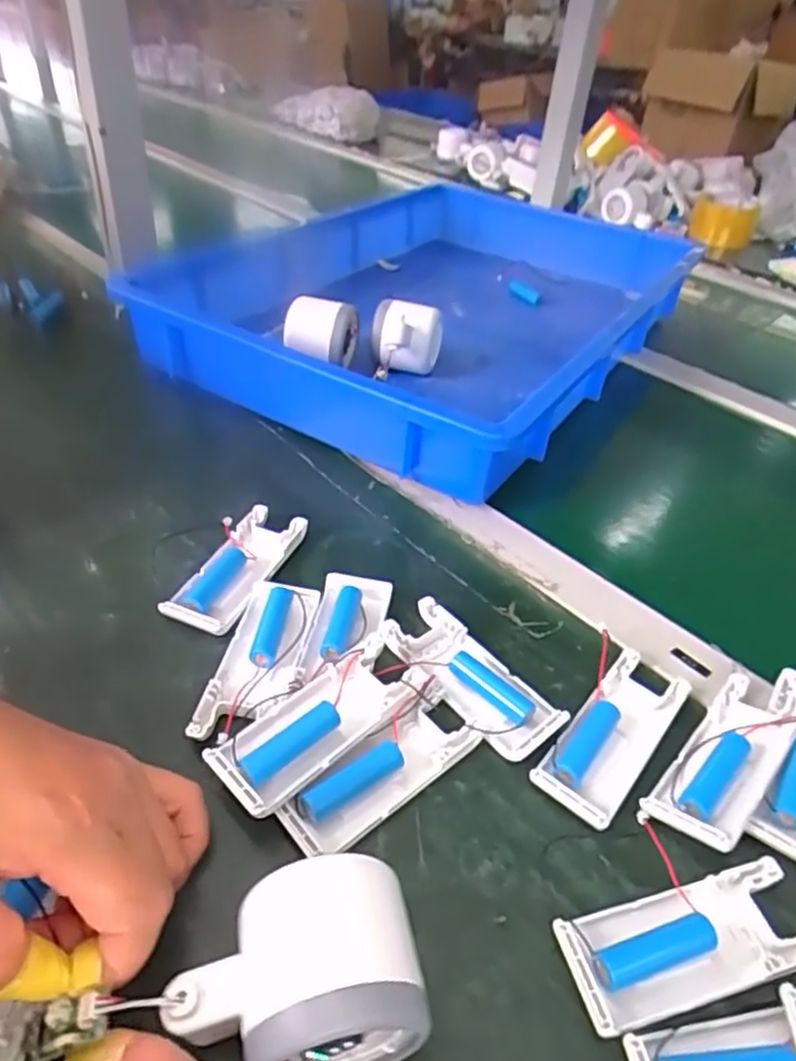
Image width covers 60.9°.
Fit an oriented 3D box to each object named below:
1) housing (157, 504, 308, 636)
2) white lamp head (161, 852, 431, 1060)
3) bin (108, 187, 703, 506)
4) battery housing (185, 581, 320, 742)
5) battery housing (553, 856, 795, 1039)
[{"bbox_3d":[-0.097,0.022,0.412,0.038,0.016,0.100,18,41,14],"label":"housing"},{"bbox_3d":[-0.034,0.148,0.227,0.080,0.052,0.052,-5,40,-13],"label":"white lamp head"},{"bbox_3d":[0.067,-0.249,0.713,0.384,0.086,0.622,25,43,22],"label":"bin"},{"bbox_3d":[-0.073,0.068,0.359,0.043,0.019,0.101,8,39,2],"label":"battery housing"},{"bbox_3d":[0.116,0.164,0.270,0.102,0.014,0.039,-6,41,-15],"label":"battery housing"}]

